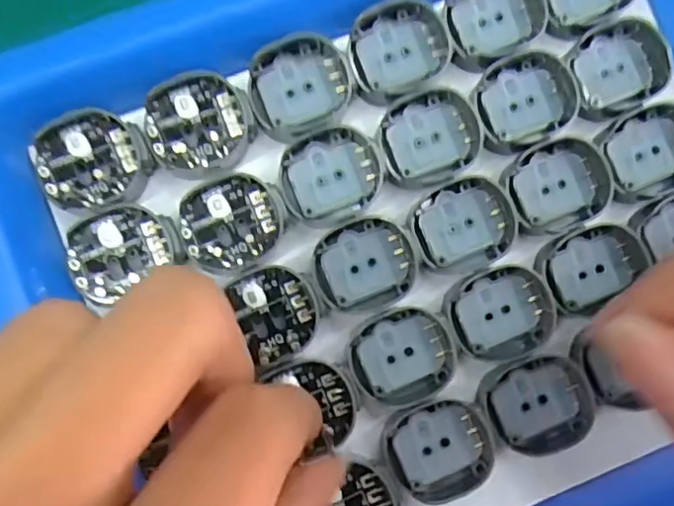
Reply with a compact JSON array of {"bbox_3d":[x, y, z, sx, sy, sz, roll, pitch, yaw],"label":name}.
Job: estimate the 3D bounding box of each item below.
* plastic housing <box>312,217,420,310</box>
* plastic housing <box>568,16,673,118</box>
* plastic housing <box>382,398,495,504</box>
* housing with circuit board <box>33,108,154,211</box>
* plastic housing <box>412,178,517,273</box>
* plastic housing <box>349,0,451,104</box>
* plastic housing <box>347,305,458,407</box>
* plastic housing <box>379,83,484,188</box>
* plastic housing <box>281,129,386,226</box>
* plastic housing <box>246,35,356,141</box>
[{"bbox_3d":[0.008,0.003,0.177,0.027,0.004,0.024,-17,84,-5],"label":"plastic housing"},{"bbox_3d":[0.083,-0.055,0.185,0.028,0.006,0.025,-22,85,-6],"label":"plastic housing"},{"bbox_3d":[0.028,0.053,0.172,0.028,0.004,0.026,-9,84,-4],"label":"plastic housing"},{"bbox_3d":[-0.064,-0.025,0.168,0.028,0.007,0.024,-15,84,-5],"label":"housing with circuit board"},{"bbox_3d":[0.036,-0.008,0.179,0.028,0.004,0.025,-20,85,-5],"label":"plastic housing"},{"bbox_3d":[0.018,-0.058,0.180,0.029,0.007,0.025,-20,85,-5],"label":"plastic housing"},{"bbox_3d":[0.018,0.028,0.174,0.028,0.004,0.025,-22,85,-6],"label":"plastic housing"},{"bbox_3d":[0.027,-0.033,0.181,0.028,0.005,0.025,-17,84,-5],"label":"plastic housing"},{"bbox_3d":[-0.001,-0.021,0.178,0.028,0.004,0.026,-15,84,-5],"label":"plastic housing"},{"bbox_3d":[-0.010,-0.047,0.177,0.028,0.006,0.025,-29,86,-6],"label":"plastic housing"}]

